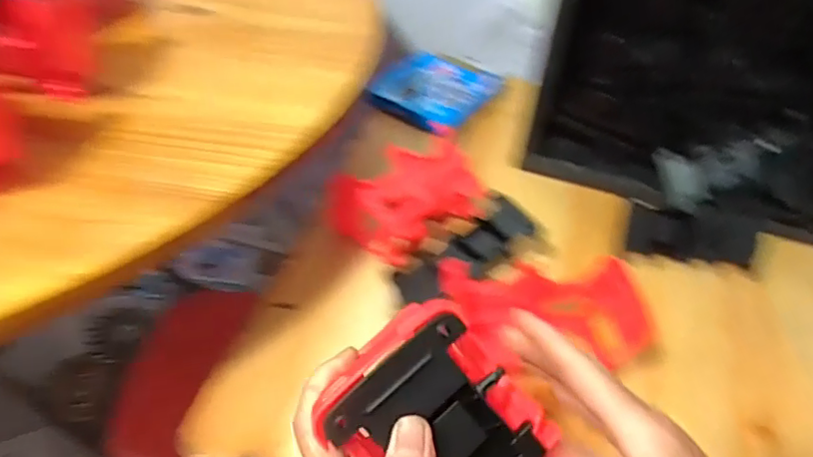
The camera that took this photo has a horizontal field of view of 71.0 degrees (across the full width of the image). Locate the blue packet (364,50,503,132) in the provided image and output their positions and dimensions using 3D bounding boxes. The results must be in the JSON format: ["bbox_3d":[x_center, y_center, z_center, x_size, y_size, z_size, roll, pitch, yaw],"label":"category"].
[{"bbox_3d":[0.037,-0.196,0.785,0.153,0.016,0.175,29,48,23],"label":"blue packet"}]

